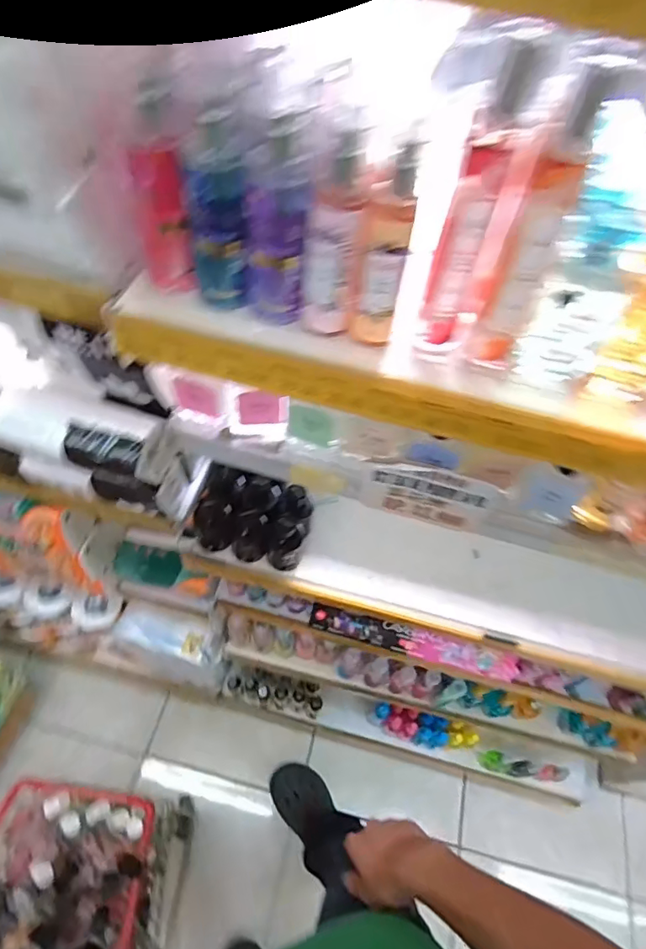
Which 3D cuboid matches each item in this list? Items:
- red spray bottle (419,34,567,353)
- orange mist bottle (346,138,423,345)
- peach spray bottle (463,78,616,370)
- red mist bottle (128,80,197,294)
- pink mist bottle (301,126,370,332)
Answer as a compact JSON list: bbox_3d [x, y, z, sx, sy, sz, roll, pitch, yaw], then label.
[{"bbox_3d":[0.104,-0.164,0.342,0.045,0.183,0.048,18,58,7],"label":"red spray bottle"},{"bbox_3d":[0.041,-0.154,0.365,0.037,0.135,0.038,14,57,4],"label":"orange mist bottle"},{"bbox_3d":[0.133,-0.147,0.338,0.041,0.174,0.032,20,58,8],"label":"peach spray bottle"},{"bbox_3d":[-0.116,-0.194,0.374,0.035,0.133,0.033,-12,59,-12],"label":"red mist bottle"},{"bbox_3d":[0.007,-0.159,0.367,0.036,0.132,0.039,6,57,-1],"label":"pink mist bottle"}]

